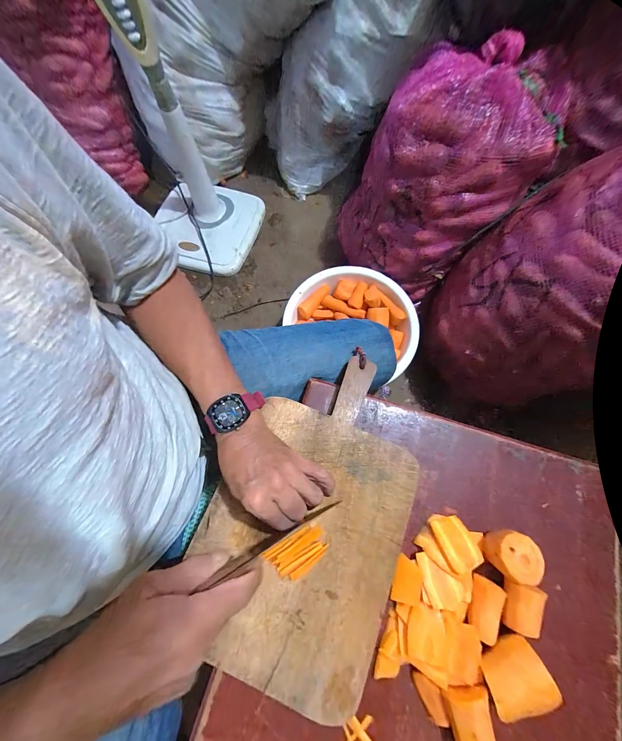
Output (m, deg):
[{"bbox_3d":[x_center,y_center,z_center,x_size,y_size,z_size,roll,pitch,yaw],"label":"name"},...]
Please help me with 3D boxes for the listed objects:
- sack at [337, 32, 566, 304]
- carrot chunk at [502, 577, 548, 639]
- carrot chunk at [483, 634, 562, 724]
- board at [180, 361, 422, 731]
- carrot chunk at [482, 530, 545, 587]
[{"bbox_3d":[0.294,-0.439,0.697,0.337,0.424,0.345,-11,73,-4],"label":"sack"},{"bbox_3d":[0.244,0.274,0.318,0.039,0.026,0.049,15,73,4],"label":"carrot chunk"},{"bbox_3d":[0.214,0.325,0.291,0.062,0.051,0.044,-24,74,-8],"label":"carrot chunk"},{"bbox_3d":[0.013,0.165,0.346,0.243,0.024,0.379,22,76,6],"label":"board"},{"bbox_3d":[0.237,0.217,0.326,0.045,0.045,0.051,-36,76,-12],"label":"carrot chunk"}]

